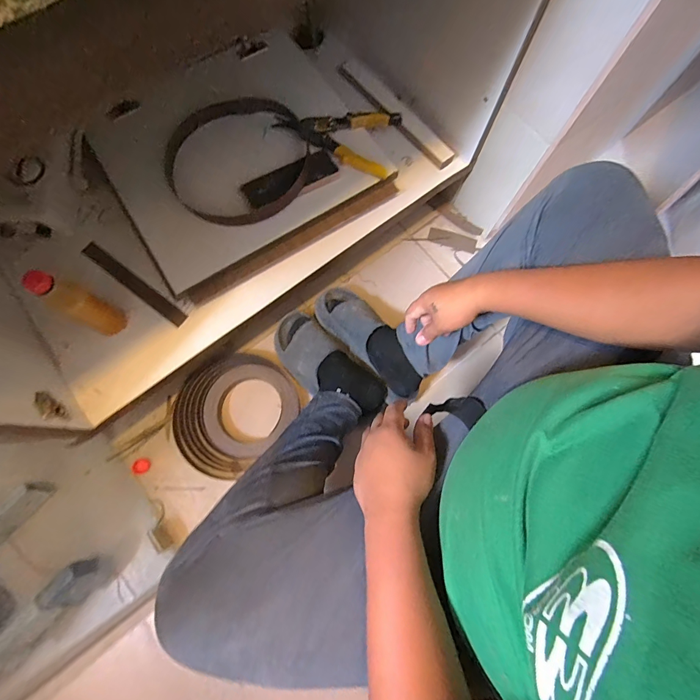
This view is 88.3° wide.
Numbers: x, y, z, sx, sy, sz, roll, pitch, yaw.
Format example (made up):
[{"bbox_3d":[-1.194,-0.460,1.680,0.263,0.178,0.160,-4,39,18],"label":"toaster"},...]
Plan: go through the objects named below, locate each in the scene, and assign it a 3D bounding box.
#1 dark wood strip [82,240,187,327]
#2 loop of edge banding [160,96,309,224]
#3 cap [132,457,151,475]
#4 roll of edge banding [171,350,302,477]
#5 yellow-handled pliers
[{"bbox_3d":[-0.398,-0.124,0.660,0.248,0.005,0.029,36,78,7],"label":"dark wood strip"},{"bbox_3d":[-0.210,-0.347,0.656,0.260,0.044,0.239,0,76,-1],"label":"loop of edge banding"},{"bbox_3d":[-0.413,0.230,0.714,0.031,0.013,0.030,0,76,-1],"label":"cap"},{"bbox_3d":[-0.229,0.119,0.708,0.195,0.050,0.240,43,79,9],"label":"roll of edge banding"},{"bbox_3d":[-0.020,-0.418,0.683,0.214,0.032,0.137,18,76,3],"label":"yellow-handled pliers"}]

